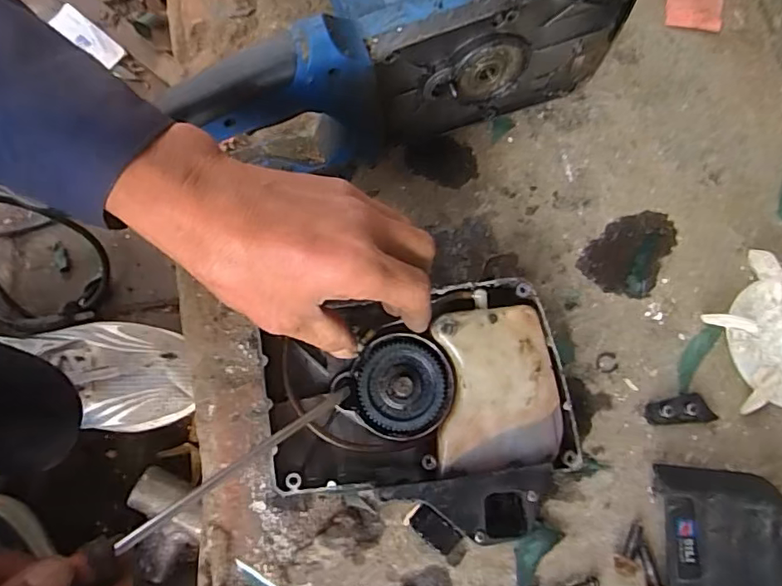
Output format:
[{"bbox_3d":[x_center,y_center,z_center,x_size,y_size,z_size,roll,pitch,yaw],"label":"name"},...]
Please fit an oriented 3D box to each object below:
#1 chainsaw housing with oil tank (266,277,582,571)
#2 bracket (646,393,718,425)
[{"bbox_3d":[0.021,0.080,0.356,0.189,0.053,0.153,-7,72,0],"label":"chainsaw housing with oil tank"},{"bbox_3d":[0.203,0.081,0.379,0.045,0.016,0.019,-2,73,-2],"label":"bracket"}]

